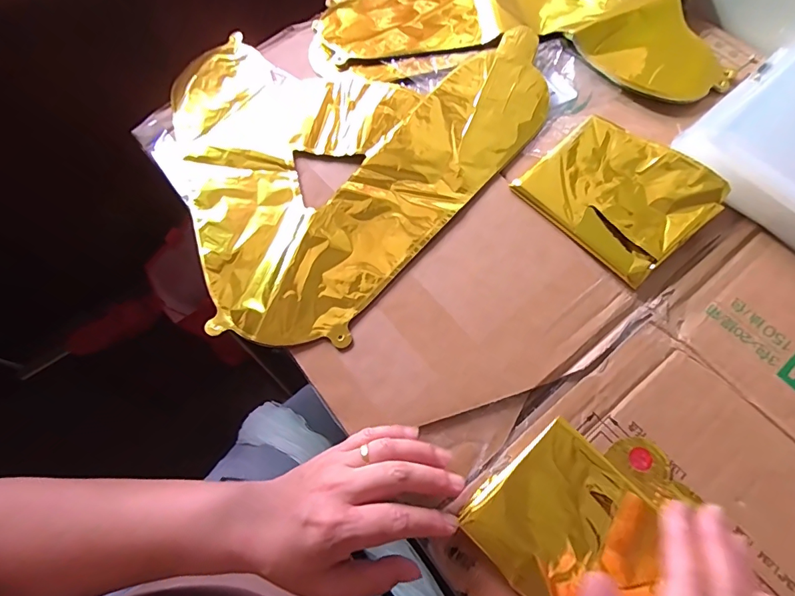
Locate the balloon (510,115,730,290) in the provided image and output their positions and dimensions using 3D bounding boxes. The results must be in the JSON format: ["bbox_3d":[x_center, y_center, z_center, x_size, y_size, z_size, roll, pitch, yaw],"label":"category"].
[{"bbox_3d":[0.193,-0.095,0.385,0.121,0.020,0.138,-40,71,-13],"label":"balloon"}]

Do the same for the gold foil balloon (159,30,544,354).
[{"bbox_3d":[-0.054,-0.122,0.414,0.366,0.009,0.332,3,68,4],"label":"gold foil balloon"}]

